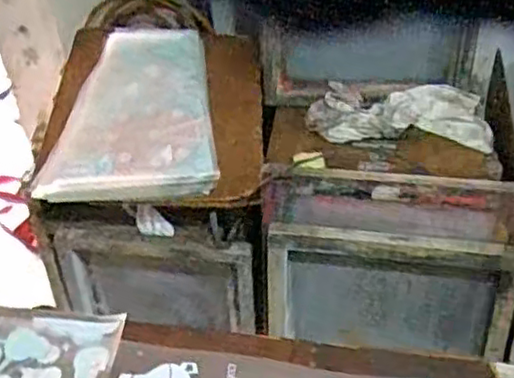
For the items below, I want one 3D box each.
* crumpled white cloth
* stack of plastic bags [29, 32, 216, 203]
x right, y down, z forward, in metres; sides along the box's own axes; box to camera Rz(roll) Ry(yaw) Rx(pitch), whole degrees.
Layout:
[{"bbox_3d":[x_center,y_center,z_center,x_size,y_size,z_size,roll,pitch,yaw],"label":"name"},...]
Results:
[{"bbox_3d":[0.307,-0.167,1.494,0.394,0.074,0.170,0,41,4],"label":"crumpled white cloth"},{"bbox_3d":[-0.257,-0.169,1.484,0.340,0.112,0.506,-2,41,1],"label":"stack of plastic bags"}]

